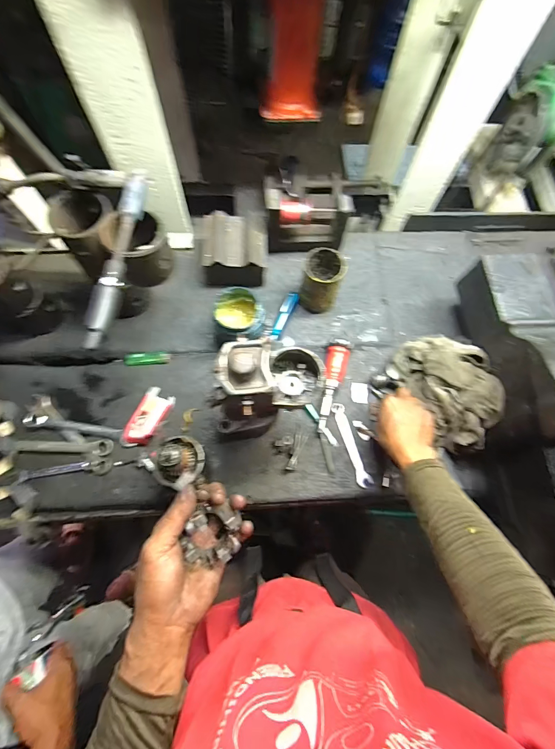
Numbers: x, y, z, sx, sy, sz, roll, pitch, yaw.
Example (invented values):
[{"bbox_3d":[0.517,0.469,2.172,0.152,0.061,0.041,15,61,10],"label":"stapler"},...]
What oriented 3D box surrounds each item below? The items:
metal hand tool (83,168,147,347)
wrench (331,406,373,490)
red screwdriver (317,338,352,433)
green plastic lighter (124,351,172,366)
[{"bbox_3d":[-0.216,-0.164,0.459,0.032,0.025,0.265,7,71,0],"label":"metal hand tool"},{"bbox_3d":[0.136,0.127,0.626,0.025,0.008,0.155,-15,72,-7],"label":"wrench"},{"bbox_3d":[0.106,0.020,0.640,0.043,0.039,0.175,11,71,2],"label":"red screwdriver"},{"bbox_3d":[-0.255,-0.030,0.661,0.085,0.018,0.027,-6,71,-4],"label":"green plastic lighter"}]

